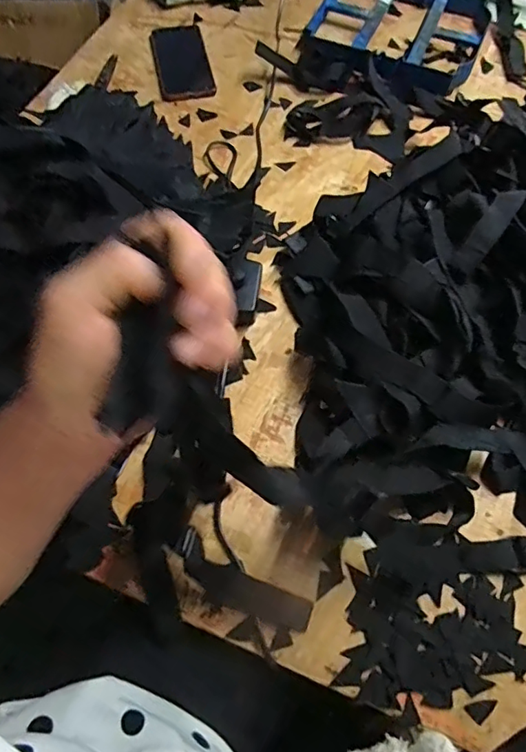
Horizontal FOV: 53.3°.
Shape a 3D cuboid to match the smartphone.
[{"bbox_3d":[-0.124,-0.476,0.795,0.079,0.006,0.167,-11,64,-7],"label":"smartphone"}]

